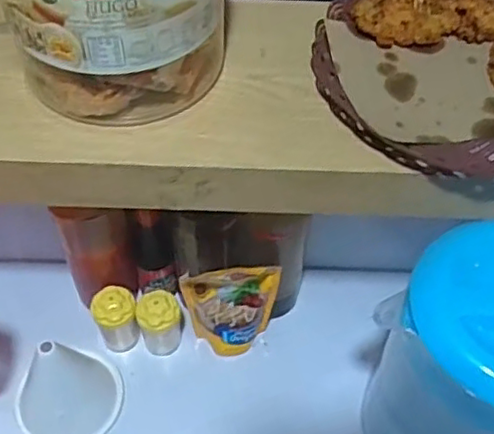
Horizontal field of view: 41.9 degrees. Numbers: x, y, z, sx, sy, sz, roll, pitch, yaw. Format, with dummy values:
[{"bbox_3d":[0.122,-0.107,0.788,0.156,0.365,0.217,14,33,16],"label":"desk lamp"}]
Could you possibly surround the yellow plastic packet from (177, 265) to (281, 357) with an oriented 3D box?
[{"bbox_3d":[-0.014,0.094,0.642,0.096,0.116,0.037,-8,54,-8],"label":"yellow plastic packet"}]

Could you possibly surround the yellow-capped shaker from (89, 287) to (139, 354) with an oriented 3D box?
[{"bbox_3d":[-0.134,0.108,0.667,0.041,0.082,0.040,1,53,-1],"label":"yellow-capped shaker"}]

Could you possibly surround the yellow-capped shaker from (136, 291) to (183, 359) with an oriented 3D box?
[{"bbox_3d":[-0.088,0.111,0.660,0.042,0.077,0.035,-8,54,-8],"label":"yellow-capped shaker"}]

